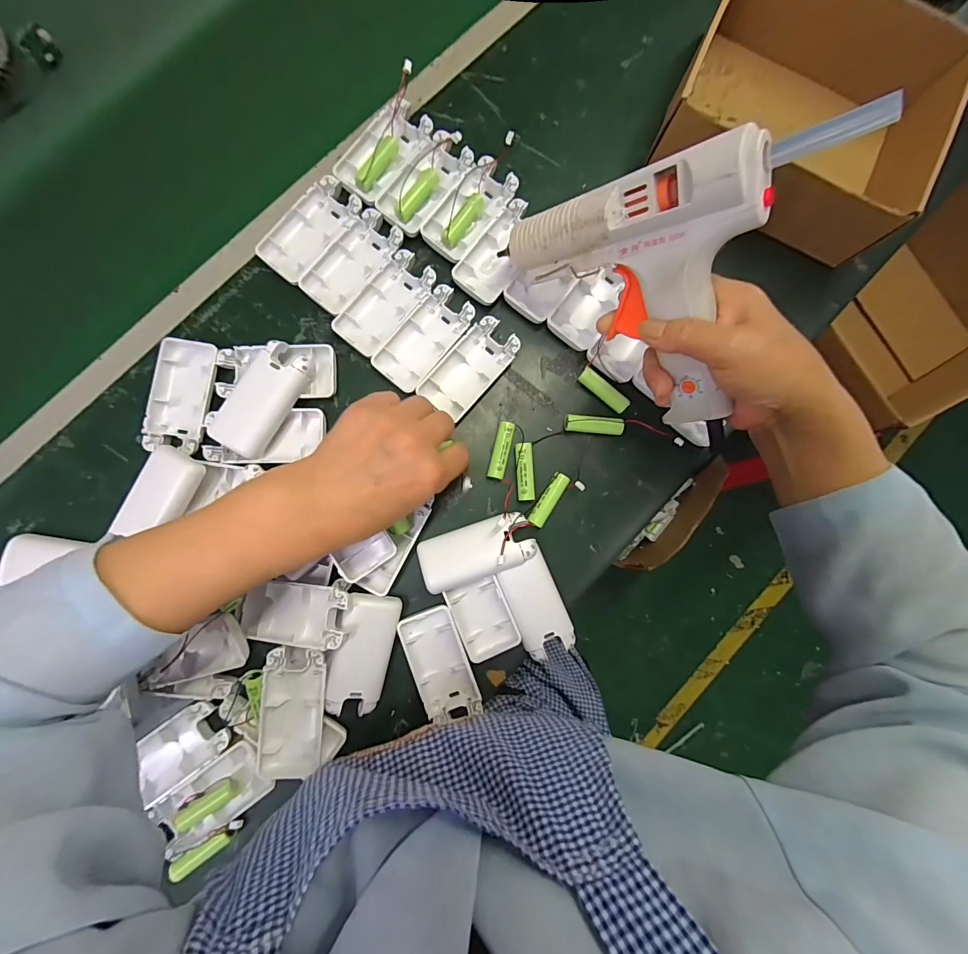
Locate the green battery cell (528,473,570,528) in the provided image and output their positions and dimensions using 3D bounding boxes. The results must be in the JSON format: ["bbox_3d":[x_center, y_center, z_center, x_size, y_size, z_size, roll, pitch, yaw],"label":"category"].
[{"bbox_3d":[0.056,0.020,0.350,0.015,0.013,0.049,31,85,-1],"label":"green battery cell"}]

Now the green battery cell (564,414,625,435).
[{"bbox_3d":[0.096,-0.046,0.359,0.051,0.012,0.014,5,86,-3],"label":"green battery cell"}]

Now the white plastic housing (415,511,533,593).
[{"bbox_3d":[-0.009,0.062,0.334,0.091,0.015,0.044,-20,73,1],"label":"white plastic housing"}]

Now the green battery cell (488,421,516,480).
[{"bbox_3d":[0.015,-0.023,0.353,0.014,0.014,0.049,14,85,-2],"label":"green battery cell"}]

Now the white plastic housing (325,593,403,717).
[{"bbox_3d":[-0.096,0.141,0.324,0.044,0.014,0.093,14,87,-25],"label":"white plastic housing"}]

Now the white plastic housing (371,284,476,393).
[{"bbox_3d":[-0.050,-0.118,0.354,0.045,0.011,0.095,40,85,0],"label":"white plastic housing"}]

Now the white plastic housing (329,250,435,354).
[{"bbox_3d":[-0.085,-0.150,0.353,0.045,0.010,0.094,39,85,0],"label":"white plastic housing"}]

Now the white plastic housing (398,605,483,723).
[{"bbox_3d":[-0.036,0.153,0.334,0.046,0.011,0.088,-19,87,-4],"label":"white plastic housing"}]

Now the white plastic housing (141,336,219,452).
[{"bbox_3d":[-0.251,-0.068,0.341,0.050,0.016,0.095,6,86,-3],"label":"white plastic housing"}]

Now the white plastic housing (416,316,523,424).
[{"bbox_3d":[-0.011,-0.094,0.355,0.046,0.011,0.089,41,85,0],"label":"white plastic housing"}]

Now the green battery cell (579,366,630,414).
[{"bbox_3d":[0.106,-0.076,0.360,0.050,0.011,0.013,39,85,0],"label":"green battery cell"}]

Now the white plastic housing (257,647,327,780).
[{"bbox_3d":[-0.145,0.182,0.314,0.044,0.022,0.099,3,86,-3],"label":"white plastic housing"}]

